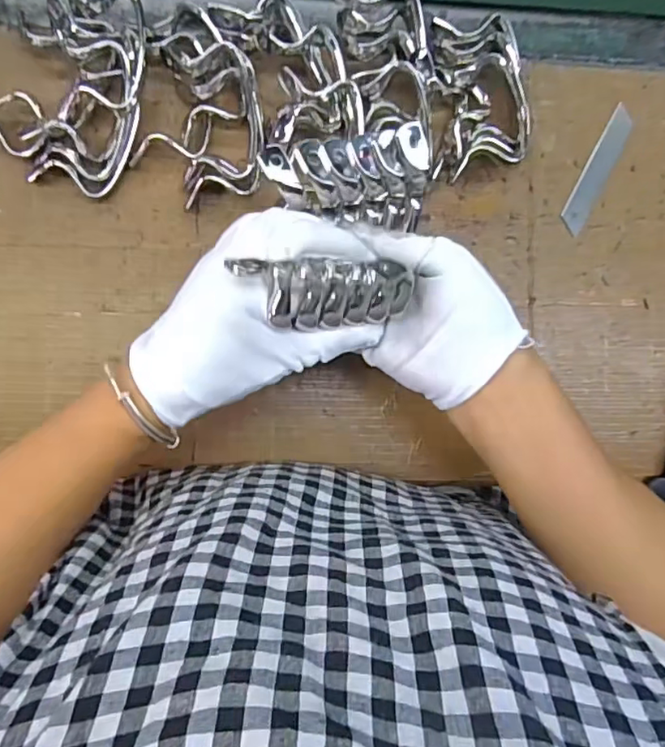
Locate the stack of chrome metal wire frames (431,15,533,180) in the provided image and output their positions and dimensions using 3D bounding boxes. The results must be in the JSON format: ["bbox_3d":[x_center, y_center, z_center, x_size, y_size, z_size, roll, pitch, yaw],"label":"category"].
[{"bbox_3d":[0.103,-0.193,0.407,0.063,0.037,0.106,-9,89,-6],"label":"stack of chrome metal wire frames"}]

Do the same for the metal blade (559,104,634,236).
[{"bbox_3d":[0.200,-0.153,0.432,0.019,0.004,0.103,28,86,2],"label":"metal blade"}]

